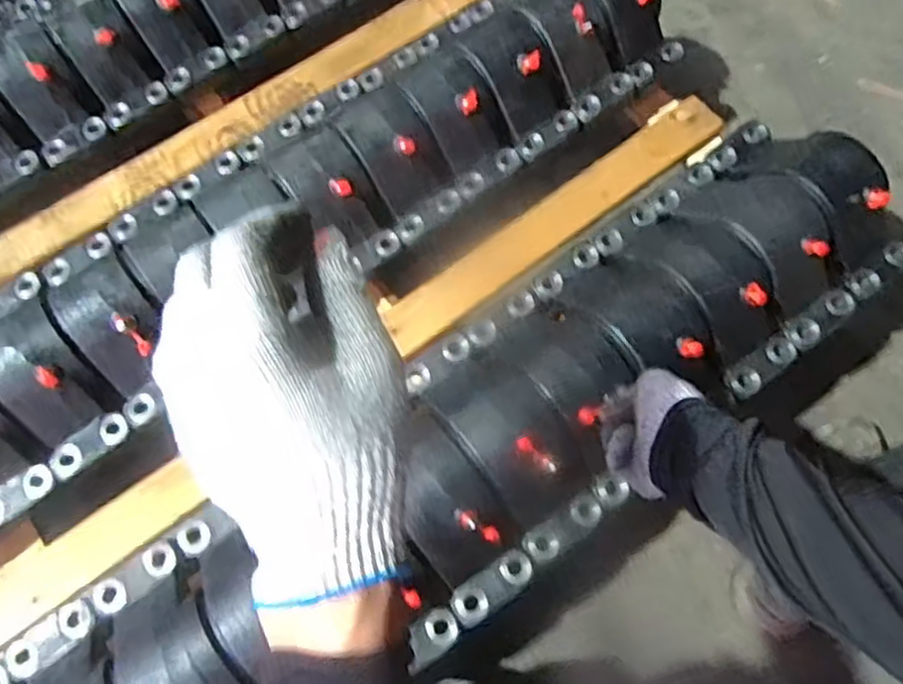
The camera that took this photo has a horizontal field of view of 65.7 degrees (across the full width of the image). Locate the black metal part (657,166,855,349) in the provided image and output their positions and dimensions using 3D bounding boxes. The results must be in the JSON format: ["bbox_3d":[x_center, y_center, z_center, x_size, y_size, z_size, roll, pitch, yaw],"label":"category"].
[{"bbox_3d":[0.321,-0.111,0.736,0.096,0.075,0.231,-36,72,-12],"label":"black metal part"}]

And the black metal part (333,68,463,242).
[{"bbox_3d":[-0.080,-0.239,0.801,0.105,0.073,0.228,-28,71,-9],"label":"black metal part"}]

